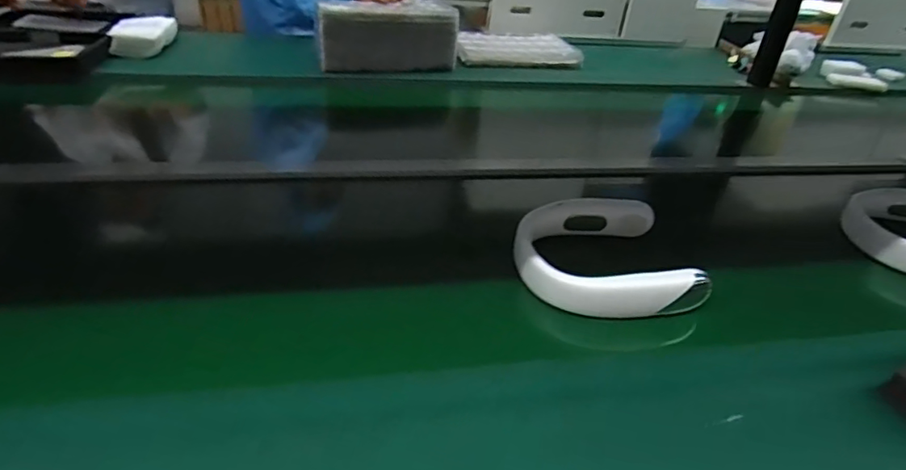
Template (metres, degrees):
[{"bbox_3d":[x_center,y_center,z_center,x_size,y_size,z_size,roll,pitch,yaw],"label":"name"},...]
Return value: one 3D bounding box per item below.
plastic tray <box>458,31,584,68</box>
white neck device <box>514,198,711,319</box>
[{"bbox_3d":[0.157,-0.508,1.401,0.316,0.035,0.274,0,35,-7],"label":"plastic tray"},{"bbox_3d":[0.177,0.025,0.633,0.207,0.052,0.183,2,35,-4],"label":"white neck device"}]

